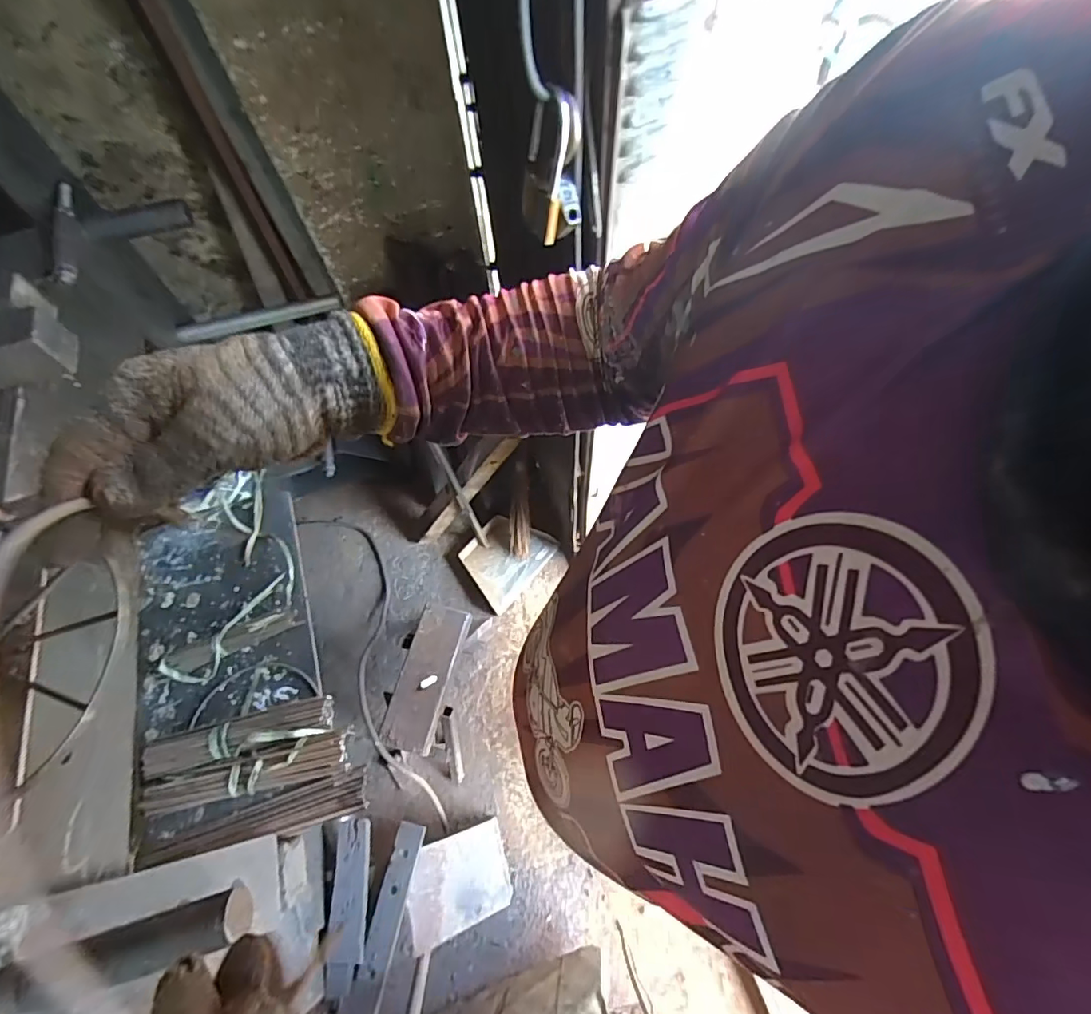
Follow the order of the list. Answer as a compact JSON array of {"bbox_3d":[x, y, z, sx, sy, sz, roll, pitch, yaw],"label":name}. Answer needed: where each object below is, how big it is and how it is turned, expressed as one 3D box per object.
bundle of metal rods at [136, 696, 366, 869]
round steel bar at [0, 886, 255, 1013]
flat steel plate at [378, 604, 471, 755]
[{"bbox_3d":[-0.488,0.438,0.869,0.362,0.045,0.207,-12,66,-4],"label":"bundle of metal rods"},{"bbox_3d":[-0.291,0.306,0.360,0.169,0.028,0.031,-16,67,-5],"label":"round steel bar"},{"bbox_3d":[-0.241,0.337,1.050,0.101,0.023,0.275,13,67,7],"label":"flat steel plate"}]

